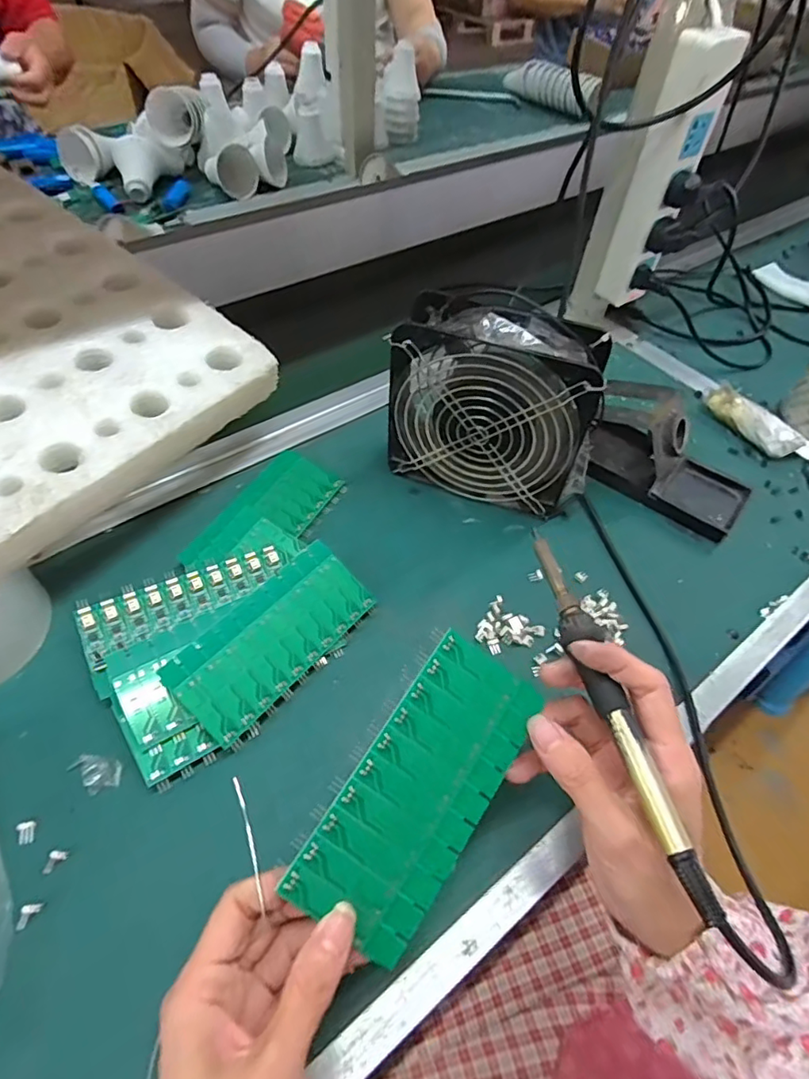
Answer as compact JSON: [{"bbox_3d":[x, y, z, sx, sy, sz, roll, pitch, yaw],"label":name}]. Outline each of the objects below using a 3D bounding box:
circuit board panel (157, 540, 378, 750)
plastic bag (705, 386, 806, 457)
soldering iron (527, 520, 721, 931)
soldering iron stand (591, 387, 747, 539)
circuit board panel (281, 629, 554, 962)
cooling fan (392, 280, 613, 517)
[{"bbox_3d":[-0.085,0.063,0.366,0.063,0.004,0.137,46,58,1],"label":"circuit board panel"},{"bbox_3d":[0.344,-0.117,0.539,0.033,0.028,0.095,-26,59,-21],"label":"plastic bag"},{"bbox_3d":[0.096,0.062,0.282,0.017,0.014,0.171,-7,52,-9],"label":"soldering iron"},{"bbox_3d":[0.231,-0.076,0.475,0.144,0.075,0.079,32,57,18],"label":"soldering iron stand"},{"bbox_3d":[0.009,0.116,0.260,0.061,0.004,0.134,37,74,-3],"label":"circuit board panel"},{"bbox_3d":[0.070,-0.102,0.429,0.153,0.154,0.057,19,54,10],"label":"cooling fan"}]

